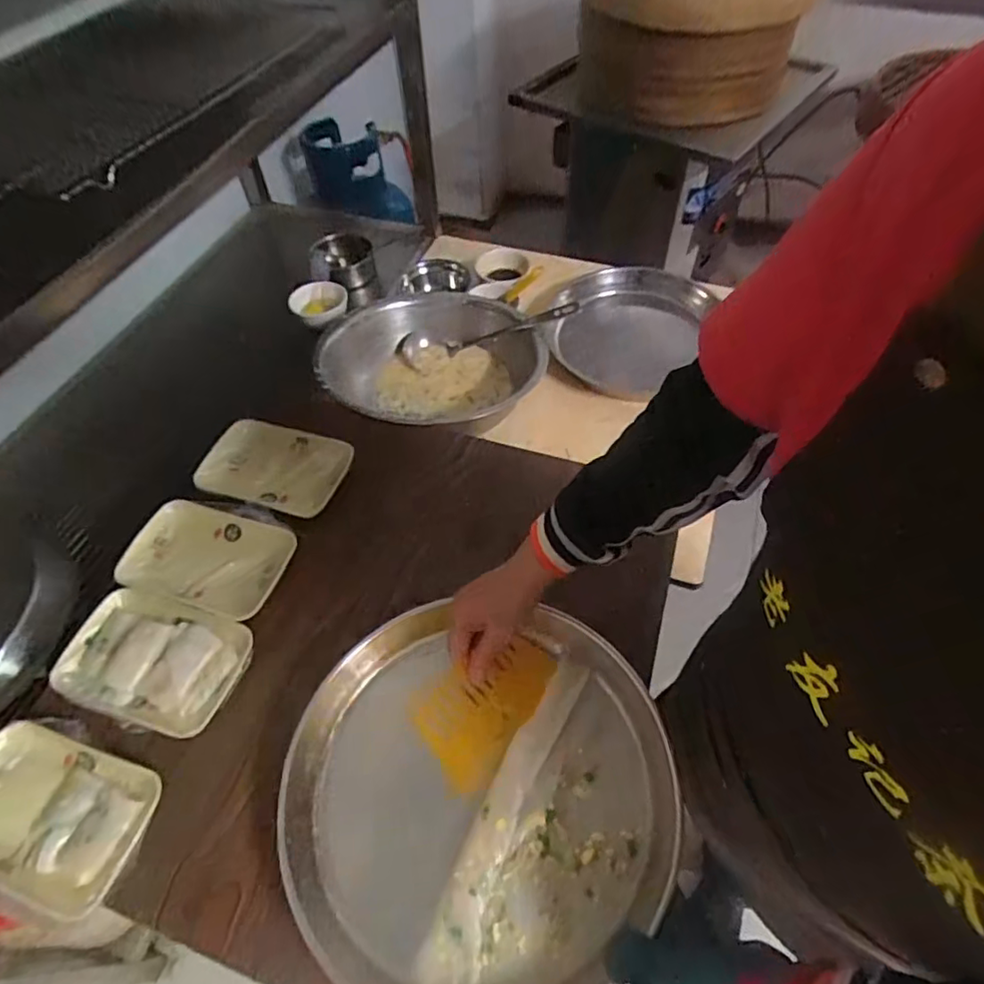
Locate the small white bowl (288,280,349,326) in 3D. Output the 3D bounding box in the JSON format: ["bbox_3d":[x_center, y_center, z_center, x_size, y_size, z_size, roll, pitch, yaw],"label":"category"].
[{"bbox_3d":[-0.334,-0.364,1.134,0.108,0.041,0.113,-1,51,2],"label":"small white bowl"}]

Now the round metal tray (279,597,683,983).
[{"bbox_3d":[-0.010,0.265,0.536,0.344,0.069,0.332,-1,51,2],"label":"round metal tray"}]

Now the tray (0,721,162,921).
[{"bbox_3d":[-0.408,0.295,0.537,0.191,0.024,0.122,12,53,12],"label":"tray"}]

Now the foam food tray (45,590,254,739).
[{"bbox_3d":[-0.360,0.170,0.614,0.183,0.047,0.124,13,53,13],"label":"foam food tray"}]

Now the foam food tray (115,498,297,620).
[{"bbox_3d":[-0.333,0.074,0.689,0.188,0.024,0.118,13,53,13],"label":"foam food tray"}]

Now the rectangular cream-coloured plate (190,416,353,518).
[{"bbox_3d":[-0.281,-0.032,0.760,0.189,0.033,0.126,17,54,16],"label":"rectangular cream-coloured plate"}]

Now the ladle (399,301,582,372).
[{"bbox_3d":[-0.009,-0.277,1.021,0.322,0.058,0.063,-10,49,20],"label":"ladle"}]

